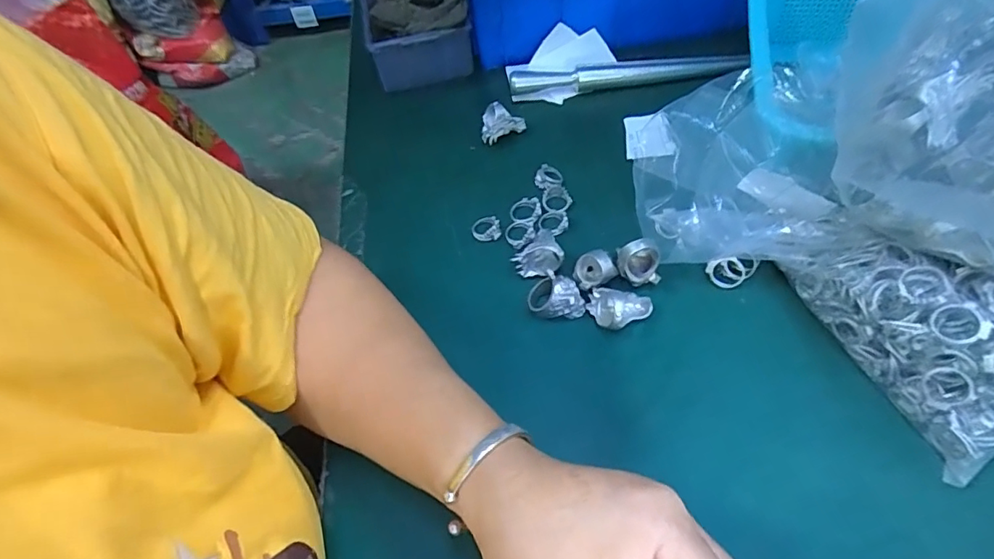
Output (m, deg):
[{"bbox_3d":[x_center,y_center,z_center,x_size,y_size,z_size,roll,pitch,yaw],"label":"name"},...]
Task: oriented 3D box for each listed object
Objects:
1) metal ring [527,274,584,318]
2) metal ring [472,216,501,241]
[{"bbox_3d":[0.039,0.009,0.337,0.036,0.023,0.024,1,55,7],"label":"metal ring"},{"bbox_3d":[-0.008,-0.039,0.390,0.021,0.006,0.019,-3,55,3],"label":"metal ring"}]

